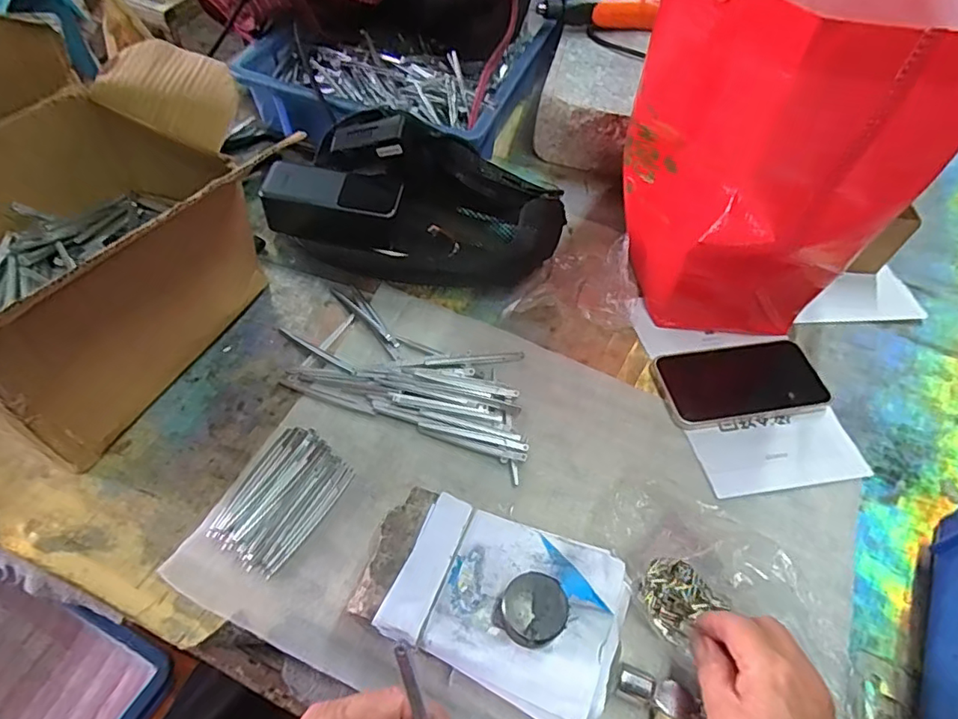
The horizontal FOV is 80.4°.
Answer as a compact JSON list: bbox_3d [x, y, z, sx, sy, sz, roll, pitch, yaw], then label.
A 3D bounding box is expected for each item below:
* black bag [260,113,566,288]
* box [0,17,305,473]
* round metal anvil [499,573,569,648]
[{"bbox_3d":[-0.061,-0.153,0.560,0.284,0.087,0.132,11,55,4],"label":"black bag"},{"bbox_3d":[-0.316,-0.104,0.429,0.230,0.231,0.269,22,57,12],"label":"box"},{"bbox_3d":[0.033,0.150,0.339,0.041,0.020,0.038,2,55,-2],"label":"round metal anvil"}]

